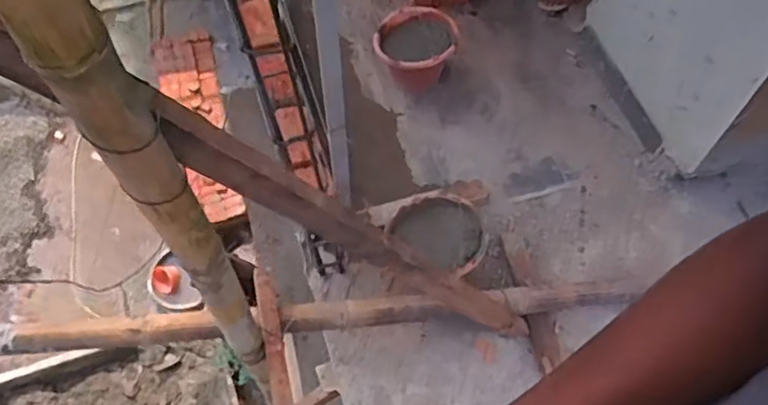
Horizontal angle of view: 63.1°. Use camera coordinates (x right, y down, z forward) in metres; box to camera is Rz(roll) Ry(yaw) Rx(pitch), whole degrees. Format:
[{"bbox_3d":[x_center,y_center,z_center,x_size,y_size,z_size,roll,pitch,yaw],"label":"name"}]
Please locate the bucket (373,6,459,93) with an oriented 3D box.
[{"bbox_3d":[0.098,-0.472,1.904,0.226,0.204,0.233,0,59,-1],"label":"bucket"}]

